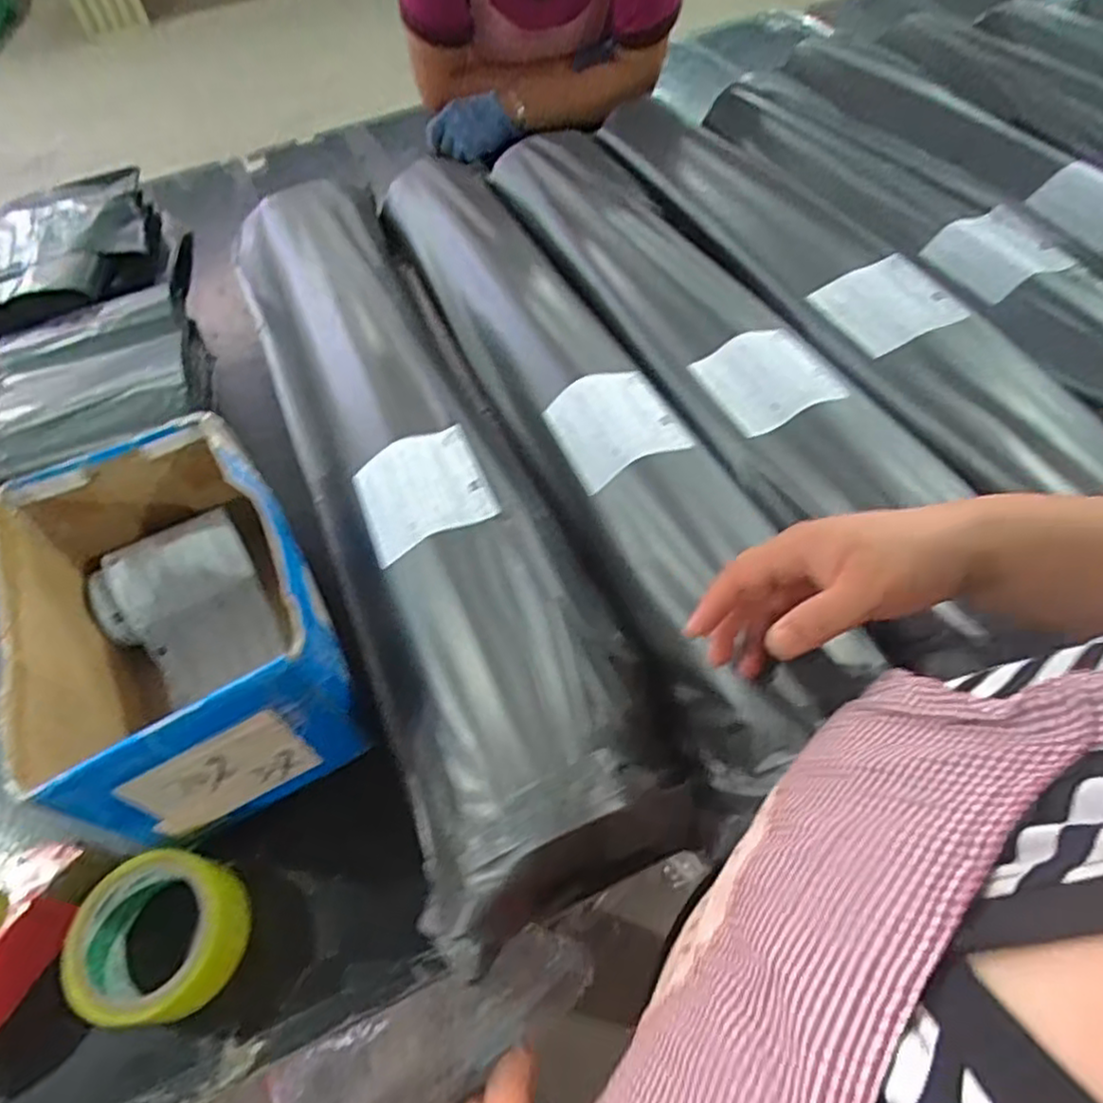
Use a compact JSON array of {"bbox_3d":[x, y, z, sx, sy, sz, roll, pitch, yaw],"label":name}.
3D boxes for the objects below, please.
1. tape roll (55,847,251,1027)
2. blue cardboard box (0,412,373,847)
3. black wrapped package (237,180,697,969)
[{"bbox_3d":[-0.257,0.257,0.458,0.103,0.050,0.096,-2,56,3],"label":"tape roll"},{"bbox_3d":[-0.276,0.059,0.538,0.188,0.169,0.277,-29,59,-15],"label":"blue cardboard box"},{"bbox_3d":[-0.140,-0.089,0.628,0.175,0.110,0.790,-22,57,-11],"label":"black wrapped package"}]

